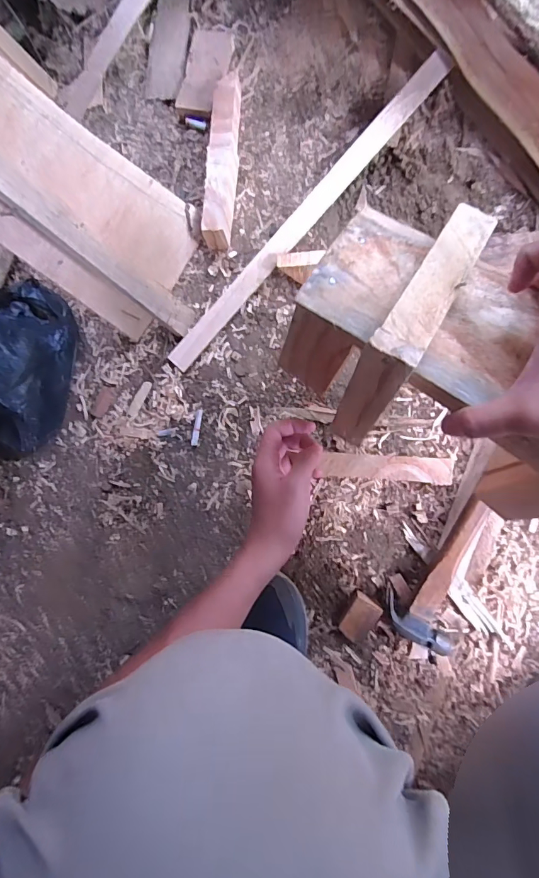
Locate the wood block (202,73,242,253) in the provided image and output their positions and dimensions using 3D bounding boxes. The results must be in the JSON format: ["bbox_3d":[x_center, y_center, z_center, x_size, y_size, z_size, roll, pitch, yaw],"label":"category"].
[{"bbox_3d":[-0.060,-0.360,0.557,0.032,0.041,0.220,4,84,8],"label":"wood block"}]

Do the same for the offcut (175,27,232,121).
[{"bbox_3d":[-0.088,-0.491,0.576,0.054,0.017,0.121,14,86,9],"label":"offcut"}]

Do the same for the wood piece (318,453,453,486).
[{"bbox_3d":[0.146,0.036,0.536,0.152,0.017,0.031,3,84,8],"label":"wood piece"}]

